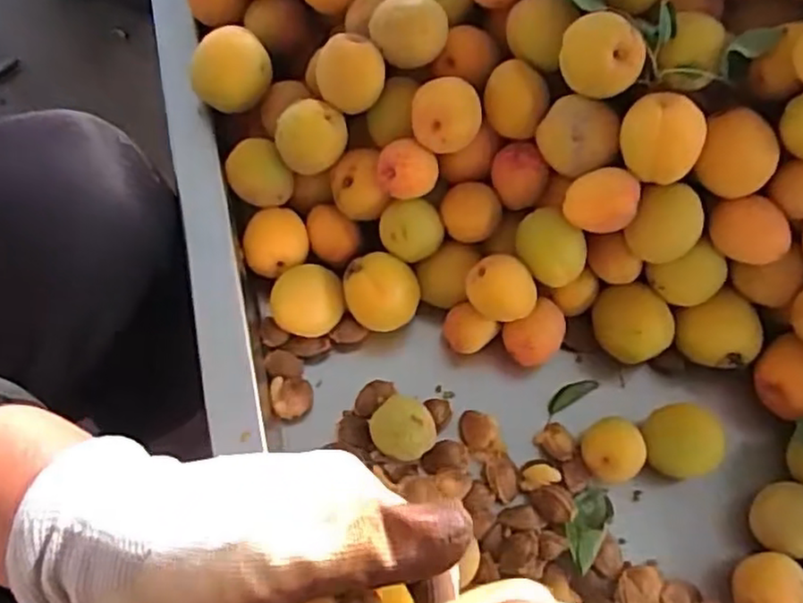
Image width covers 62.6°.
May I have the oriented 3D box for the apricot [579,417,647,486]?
[{"bbox_3d":[0.112,0.083,0.359,0.031,0.027,0.033,0,66,0],"label":"apricot"}]

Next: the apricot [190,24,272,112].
[{"bbox_3d":[-0.096,-0.129,0.370,0.043,0.035,0.033,-19,68,-8],"label":"apricot"}]

